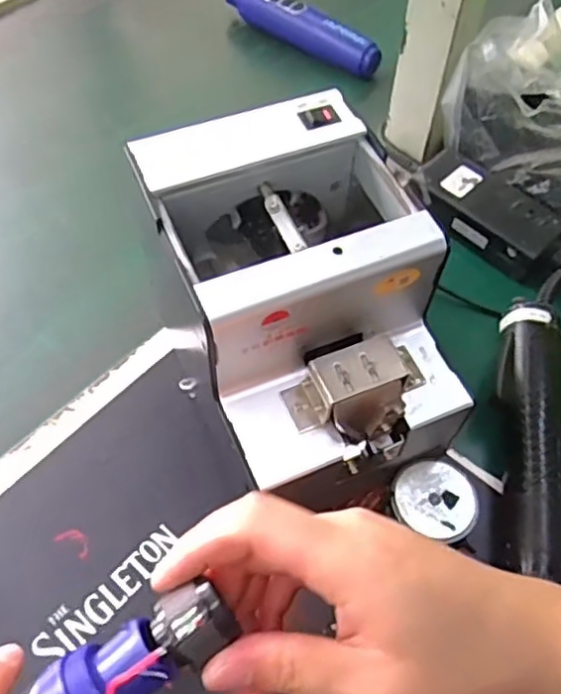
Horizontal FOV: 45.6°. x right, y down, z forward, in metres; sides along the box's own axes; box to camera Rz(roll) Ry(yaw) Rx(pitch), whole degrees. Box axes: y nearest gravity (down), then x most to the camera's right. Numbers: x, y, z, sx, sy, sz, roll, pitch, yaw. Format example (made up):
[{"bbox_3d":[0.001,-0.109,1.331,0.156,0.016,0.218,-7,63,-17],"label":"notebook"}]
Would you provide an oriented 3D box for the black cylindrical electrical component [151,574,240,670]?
[{"bbox_3d":[-0.032,0.102,0.246,0.028,0.018,0.025,-28,62,-19],"label":"black cylindrical electrical component"}]

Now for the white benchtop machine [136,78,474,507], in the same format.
[{"bbox_3d":[0.012,-0.025,0.366,0.123,0.119,0.177,-22,60,-15],"label":"white benchtop machine"}]

